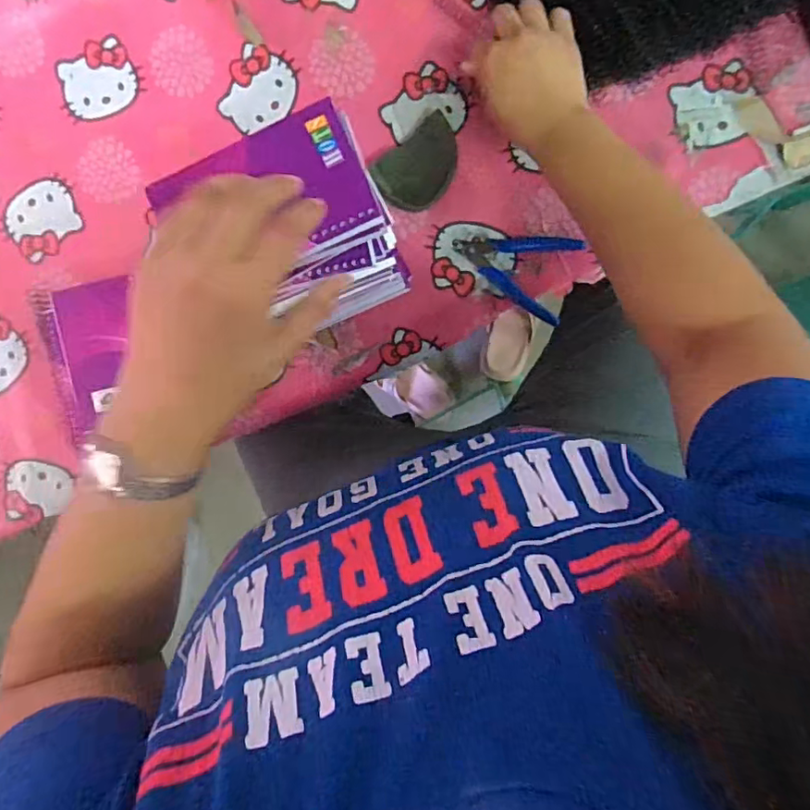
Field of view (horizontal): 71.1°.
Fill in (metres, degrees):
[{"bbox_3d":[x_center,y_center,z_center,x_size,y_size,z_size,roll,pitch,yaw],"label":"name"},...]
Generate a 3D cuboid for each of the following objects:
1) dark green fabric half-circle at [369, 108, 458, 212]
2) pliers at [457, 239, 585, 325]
[{"bbox_3d":[0.016,-0.230,0.551,0.085,0.017,0.064,-38,91,5],"label":"dark green fabric half-circle"},{"bbox_3d":[0.105,-0.136,0.554,0.117,0.014,0.080,20,95,2],"label":"pliers"}]

